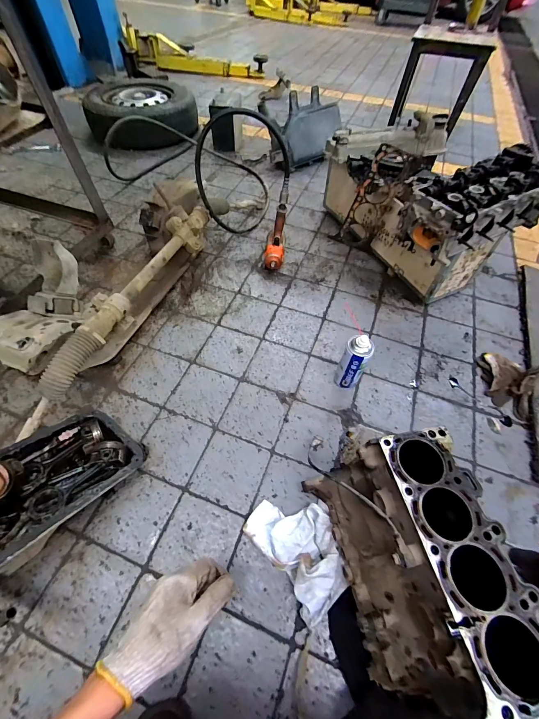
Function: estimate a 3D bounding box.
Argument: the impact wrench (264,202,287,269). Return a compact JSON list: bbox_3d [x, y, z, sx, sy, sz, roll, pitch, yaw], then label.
[{"bbox_3d":[0.023,-0.438,1.072,0.071,0.184,0.176,5,56,1],"label":"impact wrench"}]

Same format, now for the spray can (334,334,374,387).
[{"bbox_3d":[0.216,0.008,0.771,0.063,0.190,0.062,1,56,-1],"label":"spray can"}]

